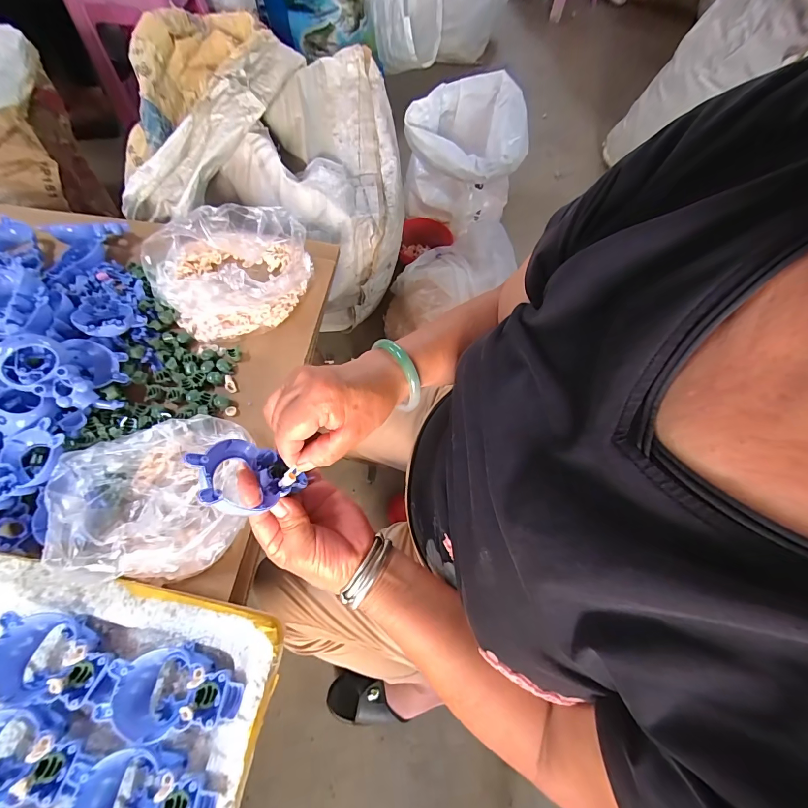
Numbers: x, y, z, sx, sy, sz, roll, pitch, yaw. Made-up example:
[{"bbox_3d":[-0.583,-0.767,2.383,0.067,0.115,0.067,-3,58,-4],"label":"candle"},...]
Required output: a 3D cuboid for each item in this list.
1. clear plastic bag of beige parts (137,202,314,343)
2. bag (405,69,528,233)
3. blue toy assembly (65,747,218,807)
[{"bbox_3d":[-0.233,-0.187,0.485,0.204,0.077,0.160,-12,66,-8],"label":"clear plastic bag of beige parts"},{"bbox_3d":[0.180,-0.725,1.067,0.322,0.296,0.242,20,66,7],"label":"bag"},{"bbox_3d":[-0.191,0.292,0.267,0.099,0.037,0.055,-3,65,-3],"label":"blue toy assembly"}]

